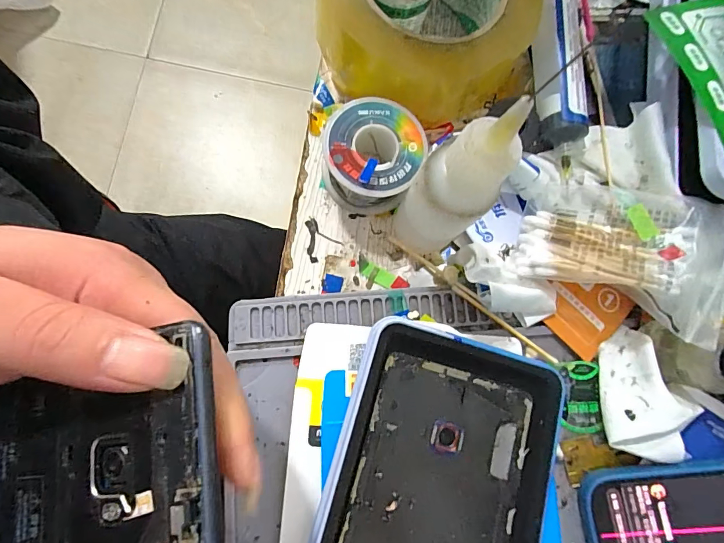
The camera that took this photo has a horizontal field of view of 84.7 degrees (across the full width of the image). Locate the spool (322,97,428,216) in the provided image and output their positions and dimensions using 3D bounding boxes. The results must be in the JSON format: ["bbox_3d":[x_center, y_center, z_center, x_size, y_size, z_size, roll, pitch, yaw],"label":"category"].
[{"bbox_3d":[0.007,-0.062,0.216,0.049,0.031,0.055,29,77,-1],"label":"spool"}]

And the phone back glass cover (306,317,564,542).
[{"bbox_3d":[0.030,0.122,0.174,0.104,0.009,0.186,17,76,-3],"label":"phone back glass cover"}]

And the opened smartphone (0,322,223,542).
[{"bbox_3d":[-0.111,0.068,0.131,0.155,0.006,0.072,-12,79,19],"label":"opened smartphone"}]

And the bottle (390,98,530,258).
[{"bbox_3d":[0.037,-0.031,0.174,0.030,0.108,0.033,1,79,-7],"label":"bottle"}]

